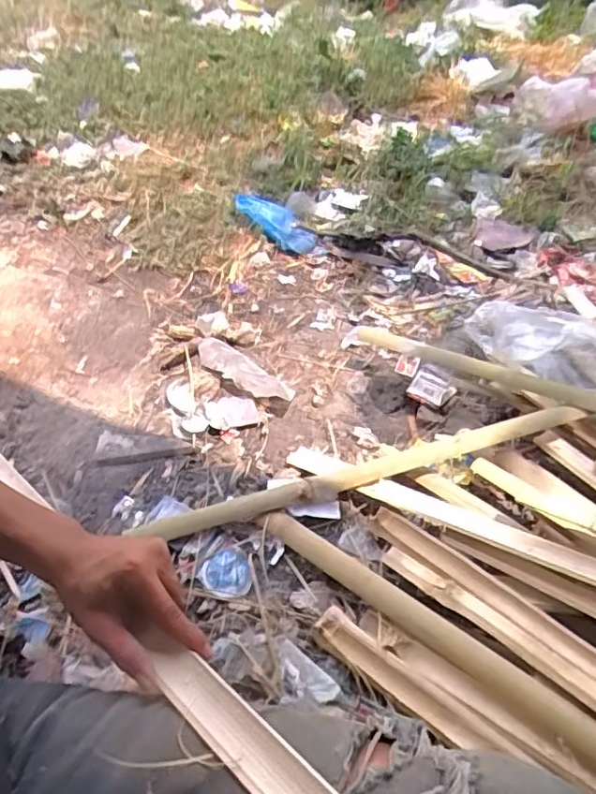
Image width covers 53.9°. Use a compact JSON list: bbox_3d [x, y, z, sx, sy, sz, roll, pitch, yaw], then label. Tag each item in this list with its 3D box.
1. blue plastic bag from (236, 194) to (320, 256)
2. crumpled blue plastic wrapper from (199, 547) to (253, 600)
[{"bbox_3d":[-0.047,-0.421,1.399,0.213,0.031,0.098,36,51,2],"label":"blue plastic bag"},{"bbox_3d":[-0.095,0.241,0.791,0.068,0.023,0.068,2,43,-2],"label":"crumpled blue plastic wrapper"}]

